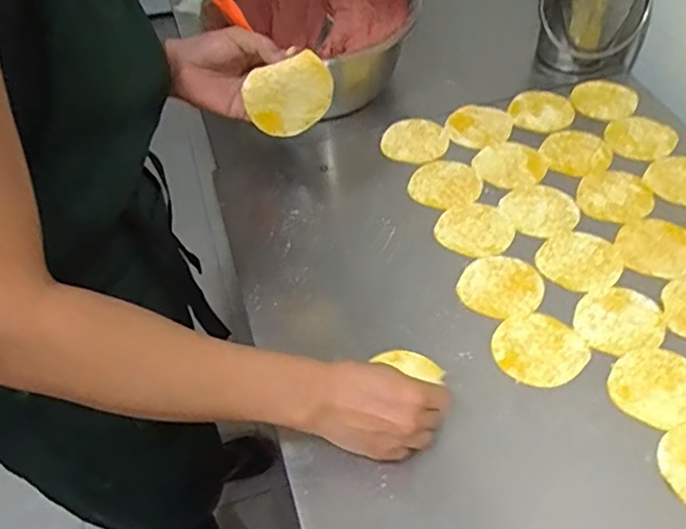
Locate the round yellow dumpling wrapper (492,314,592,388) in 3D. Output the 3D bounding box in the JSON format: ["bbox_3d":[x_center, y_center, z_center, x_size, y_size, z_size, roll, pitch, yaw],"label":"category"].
[{"bbox_3d":[0.191,0.083,0.602,0.081,0.004,0.081,-1,52,2],"label":"round yellow dumpling wrapper"}]

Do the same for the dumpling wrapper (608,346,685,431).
[{"bbox_3d":[0.294,0.113,0.574,0.090,0.004,0.078,-13,53,-7],"label":"dumpling wrapper"}]

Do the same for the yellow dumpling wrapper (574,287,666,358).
[{"bbox_3d":[0.278,0.056,0.622,0.087,0.004,0.073,-12,53,-6],"label":"yellow dumpling wrapper"}]

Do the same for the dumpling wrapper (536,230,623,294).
[{"bbox_3d":[0.259,-0.005,0.672,0.081,0.004,0.087,37,63,27],"label":"dumpling wrapper"}]

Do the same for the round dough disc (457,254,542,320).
[{"bbox_3d":[0.168,0.023,0.654,0.081,0.004,0.083,-1,52,2],"label":"round dough disc"}]

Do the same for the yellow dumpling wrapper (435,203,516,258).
[{"bbox_3d":[0.151,-0.040,0.706,0.085,0.004,0.078,-1,52,2],"label":"yellow dumpling wrapper"}]

